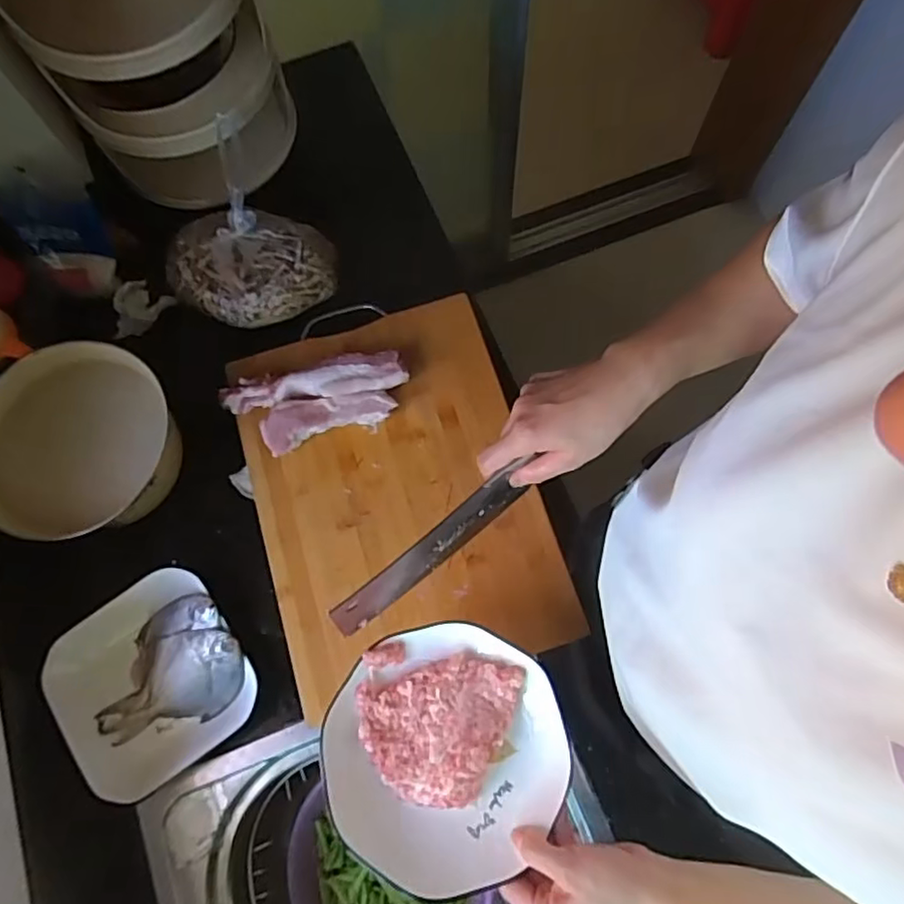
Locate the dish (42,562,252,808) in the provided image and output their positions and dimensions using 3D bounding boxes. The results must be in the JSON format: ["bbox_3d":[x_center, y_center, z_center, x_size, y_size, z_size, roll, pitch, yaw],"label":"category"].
[{"bbox_3d":[-0.293,0.226,0.619,0.179,0.051,0.169,-36,75,-9],"label":"dish"}]

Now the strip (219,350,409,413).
[{"bbox_3d":[-0.150,-0.072,0.681,0.198,0.035,0.045,-12,73,-2],"label":"strip"}]

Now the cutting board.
[{"bbox_3d":[-0.062,0.034,0.662,0.285,0.028,0.389,-18,73,-4],"label":"cutting board"}]

